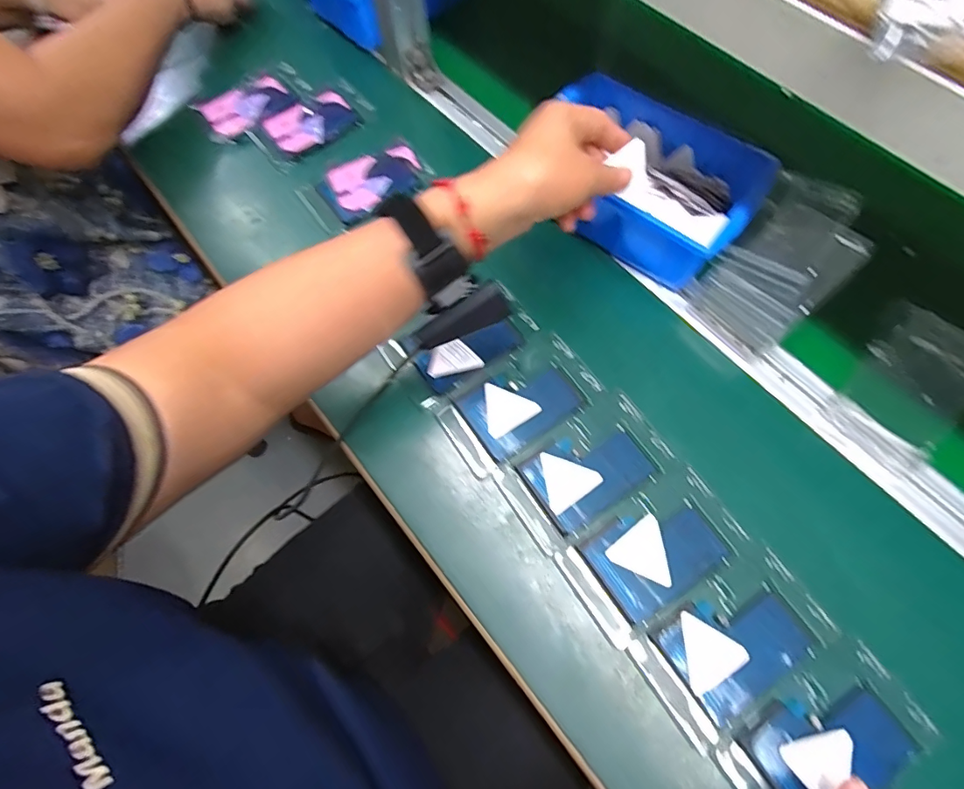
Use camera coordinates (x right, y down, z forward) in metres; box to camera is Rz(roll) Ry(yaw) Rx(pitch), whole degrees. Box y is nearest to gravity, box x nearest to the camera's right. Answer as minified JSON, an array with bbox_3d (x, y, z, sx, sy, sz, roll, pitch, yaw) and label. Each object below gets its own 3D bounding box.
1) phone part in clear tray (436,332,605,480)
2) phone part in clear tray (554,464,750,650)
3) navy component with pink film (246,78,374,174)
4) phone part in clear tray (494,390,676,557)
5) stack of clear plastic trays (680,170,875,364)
[{"bbox_3d":[0.031,0.008,0.403,0.125,0.016,0.071,-32,70,-12],"label":"phone part in clear tray"},{"bbox_3d":[0.124,0.112,0.350,0.124,0.005,0.071,-32,70,-12],"label":"phone part in clear tray"},{"bbox_3d":[-0.185,-0.301,0.534,0.125,0.015,0.078,-36,71,-14],"label":"navy component with pink film"},{"bbox_3d":[0.079,0.057,0.373,0.123,0.008,0.075,-32,70,-12],"label":"phone part in clear tray"},{"bbox_3d":[0.258,-0.111,0.425,0.143,0.068,0.095,-42,72,-15],"label":"stack of clear plastic trays"}]

